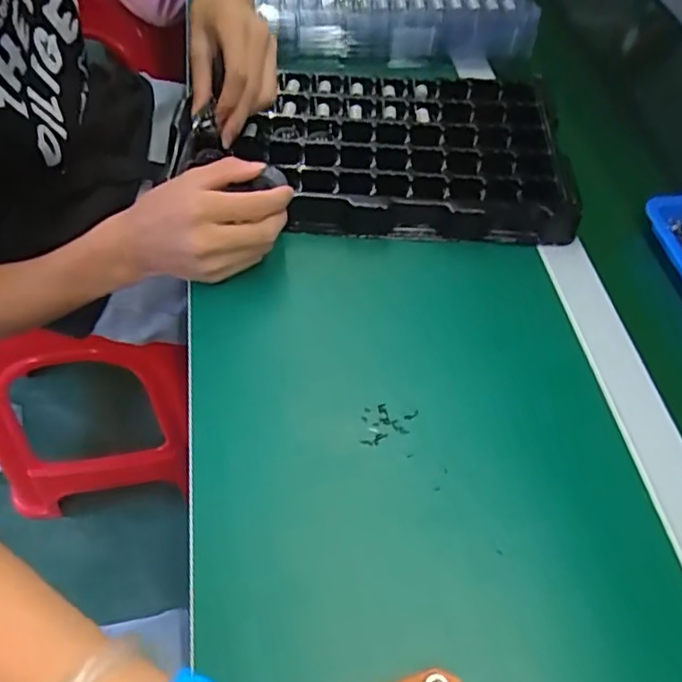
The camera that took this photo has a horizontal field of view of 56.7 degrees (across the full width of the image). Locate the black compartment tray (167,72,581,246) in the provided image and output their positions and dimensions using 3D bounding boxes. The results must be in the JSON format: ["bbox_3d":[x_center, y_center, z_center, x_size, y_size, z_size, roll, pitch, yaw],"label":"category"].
[{"bbox_3d":[0.027,-0.185,0.596,0.351,0.034,0.208,2,54,-2],"label":"black compartment tray"}]

